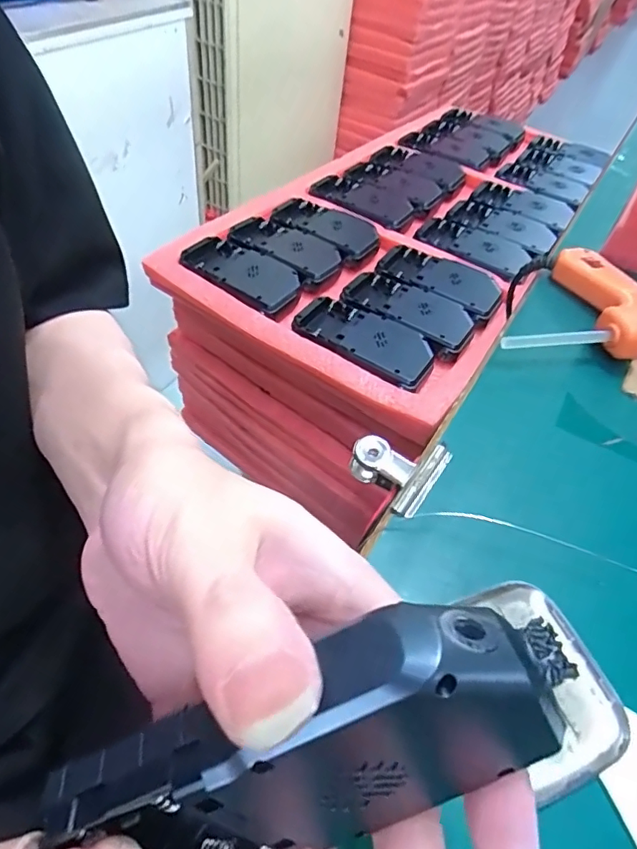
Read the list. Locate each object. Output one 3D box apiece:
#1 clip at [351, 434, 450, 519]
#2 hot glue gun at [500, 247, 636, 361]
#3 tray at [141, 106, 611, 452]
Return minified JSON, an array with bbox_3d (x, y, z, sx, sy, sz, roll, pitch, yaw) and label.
[{"bbox_3d":[0.041,0.022,0.288,0.044,0.018,0.041,31,52,19],"label":"clip"},{"bbox_3d":[0.201,-0.083,0.379,0.169,0.033,0.101,2,49,-5],"label":"hot glue gun"},{"bbox_3d":[0.125,-0.225,0.588,0.294,0.039,0.591,33,55,19],"label":"tray"}]

